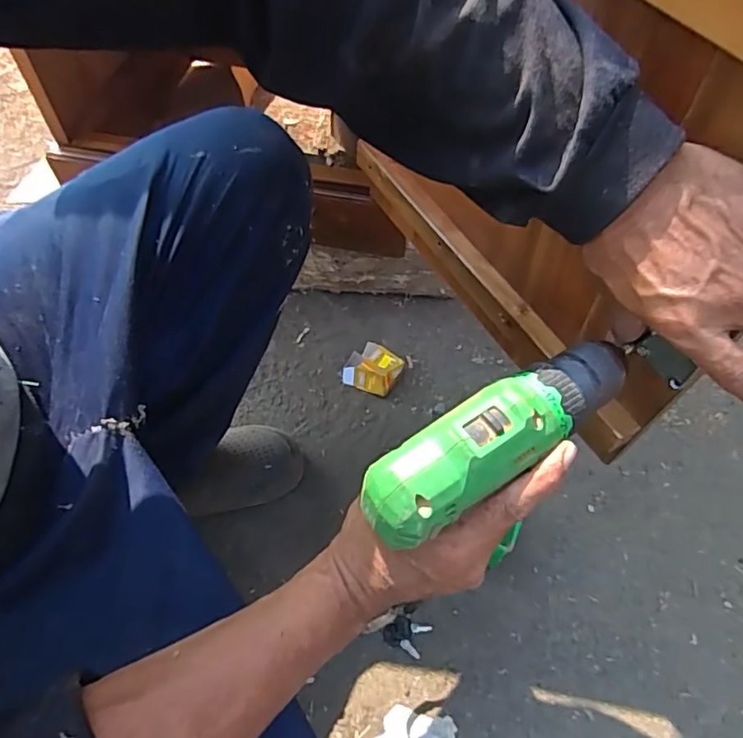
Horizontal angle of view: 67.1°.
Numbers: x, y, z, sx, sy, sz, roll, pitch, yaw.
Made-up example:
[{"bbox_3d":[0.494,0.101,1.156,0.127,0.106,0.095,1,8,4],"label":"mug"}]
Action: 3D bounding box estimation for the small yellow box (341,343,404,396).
[{"bbox_3d":[0.003,-0.003,0.797,0.075,0.033,0.068,21,59,13],"label":"small yellow box"}]

